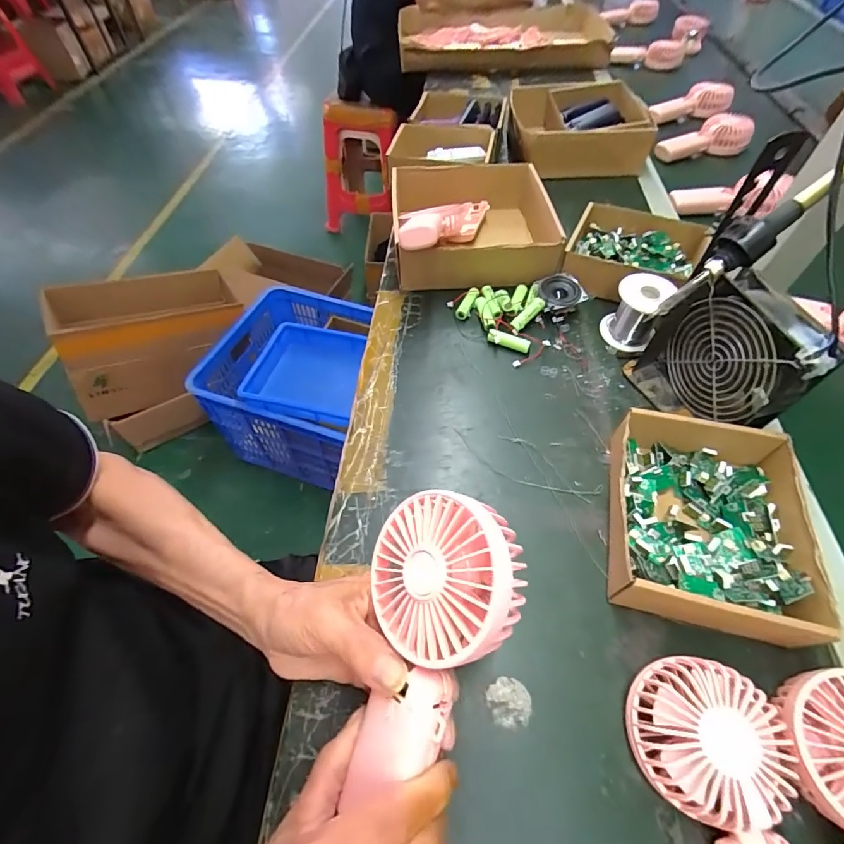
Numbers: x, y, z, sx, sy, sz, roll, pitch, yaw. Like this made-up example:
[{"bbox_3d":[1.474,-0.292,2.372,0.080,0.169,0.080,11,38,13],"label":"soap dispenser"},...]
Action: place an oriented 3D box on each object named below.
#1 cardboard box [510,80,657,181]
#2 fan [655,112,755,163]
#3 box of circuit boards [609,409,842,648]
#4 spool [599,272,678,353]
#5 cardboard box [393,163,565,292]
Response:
[{"bbox_3d":[0.276,-0.529,0.769,0.225,0.068,0.214,2,56,3],"label":"cardboard box"},{"bbox_3d":[0.534,-0.531,0.806,0.160,0.063,0.060,-9,55,12],"label":"fan"},{"bbox_3d":[0.232,0.080,0.357,0.142,0.052,0.163,11,57,9],"label":"box of circuit boards"},{"bbox_3d":[0.249,-0.130,0.498,0.056,0.067,0.060,-1,56,1],"label":"spool"},{"bbox_3d":[0.081,-0.278,0.583,0.221,0.087,0.224,0,56,2],"label":"cardboard box"}]

